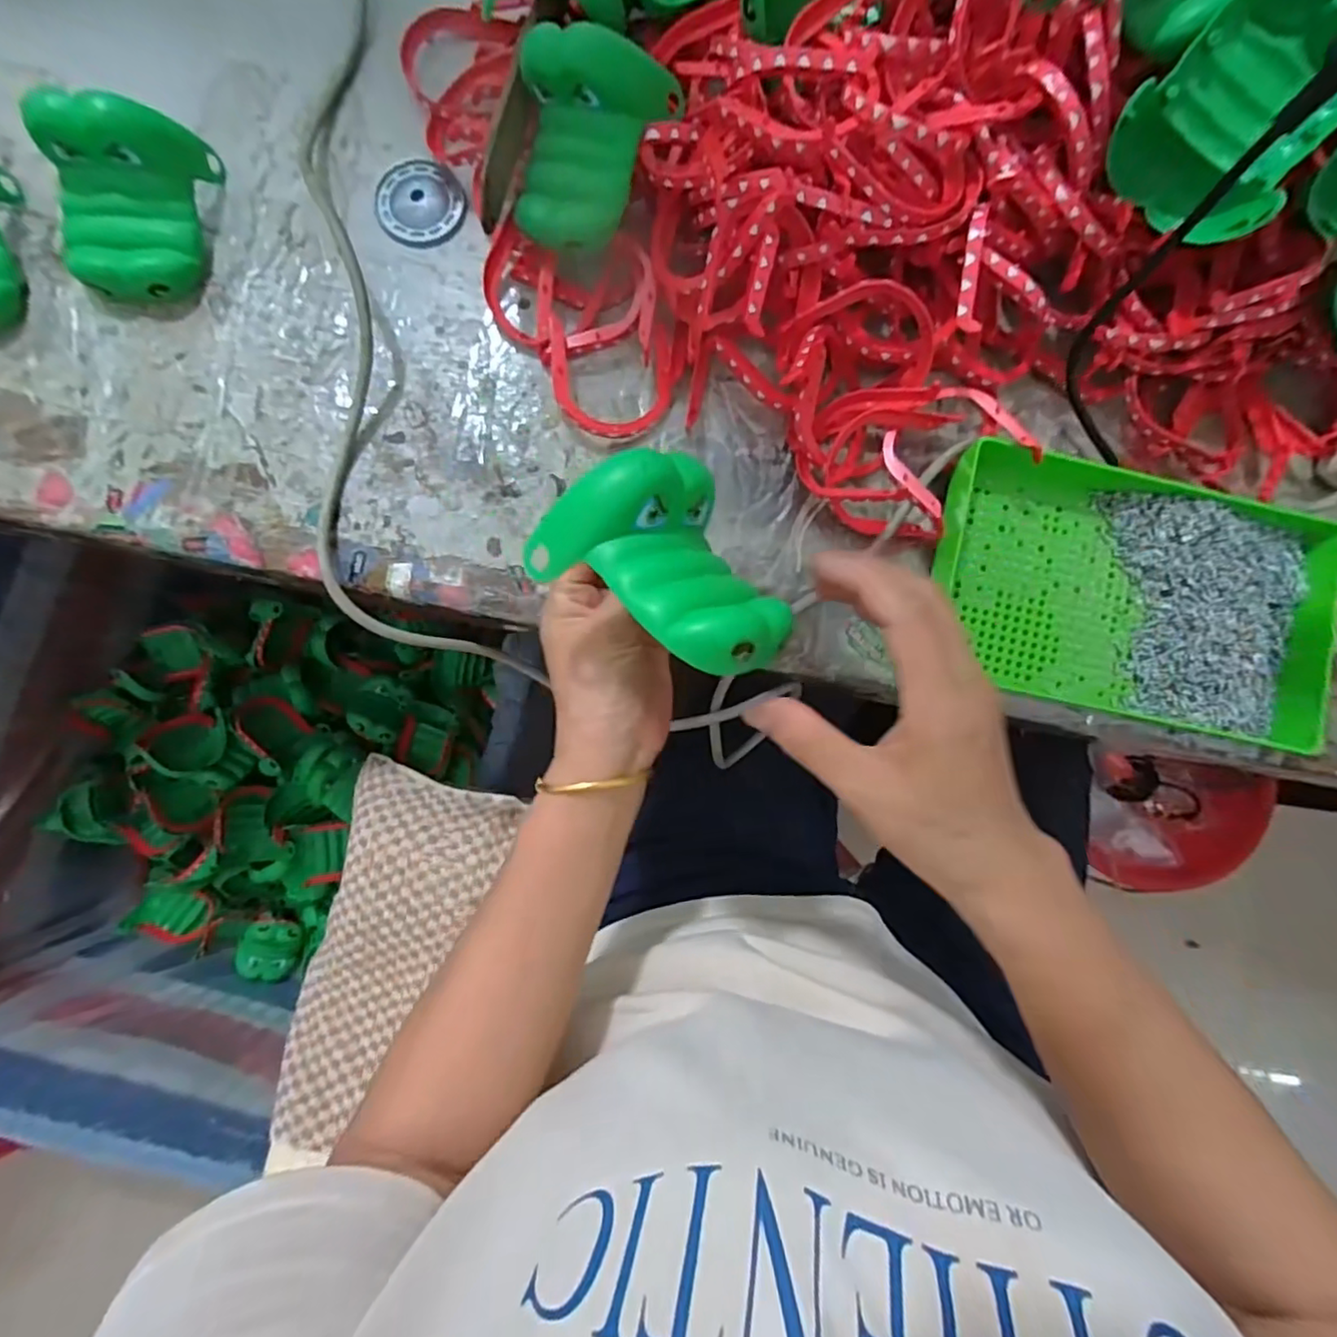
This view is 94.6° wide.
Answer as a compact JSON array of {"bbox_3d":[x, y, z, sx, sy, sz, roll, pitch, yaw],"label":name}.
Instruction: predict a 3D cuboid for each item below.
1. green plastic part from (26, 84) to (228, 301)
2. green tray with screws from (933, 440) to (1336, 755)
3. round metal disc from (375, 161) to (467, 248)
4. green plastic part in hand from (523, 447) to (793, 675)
[{"bbox_3d":[-0.313,-0.272,0.350,0.070,0.049,0.101,6,85,-3],"label":"green plastic part"},{"bbox_3d":[0.288,-0.048,0.382,0.241,0.032,0.148,15,82,-3],"label":"green tray with screws"},{"bbox_3d":[-0.158,-0.297,0.395,0.053,0.007,0.054,0,86,-3],"label":"round metal disc"},{"bbox_3d":[0.004,-0.047,0.250,0.106,0.035,0.074,32,82,-1],"label":"green plastic part in hand"}]

